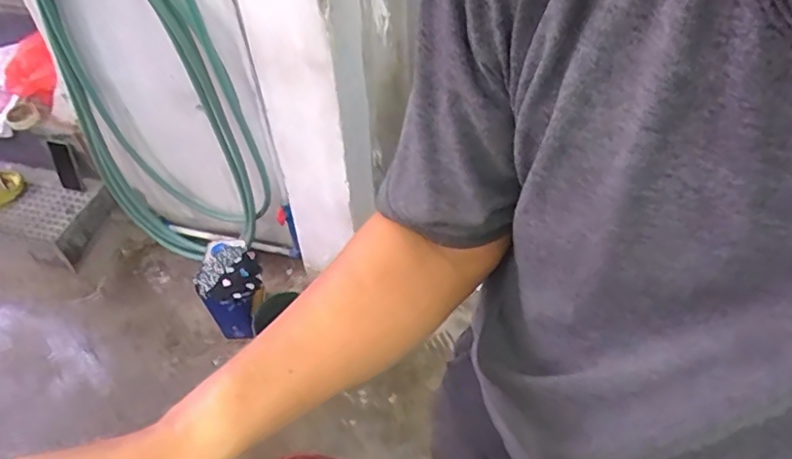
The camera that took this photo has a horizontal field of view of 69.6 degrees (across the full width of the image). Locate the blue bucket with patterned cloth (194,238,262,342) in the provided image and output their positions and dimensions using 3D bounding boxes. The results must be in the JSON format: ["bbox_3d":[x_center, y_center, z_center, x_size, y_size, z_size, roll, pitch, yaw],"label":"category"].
[{"bbox_3d":[-0.431,0.159,1.517,0.151,0.218,0.165,-1,52,1],"label":"blue bucket with patterned cloth"}]

